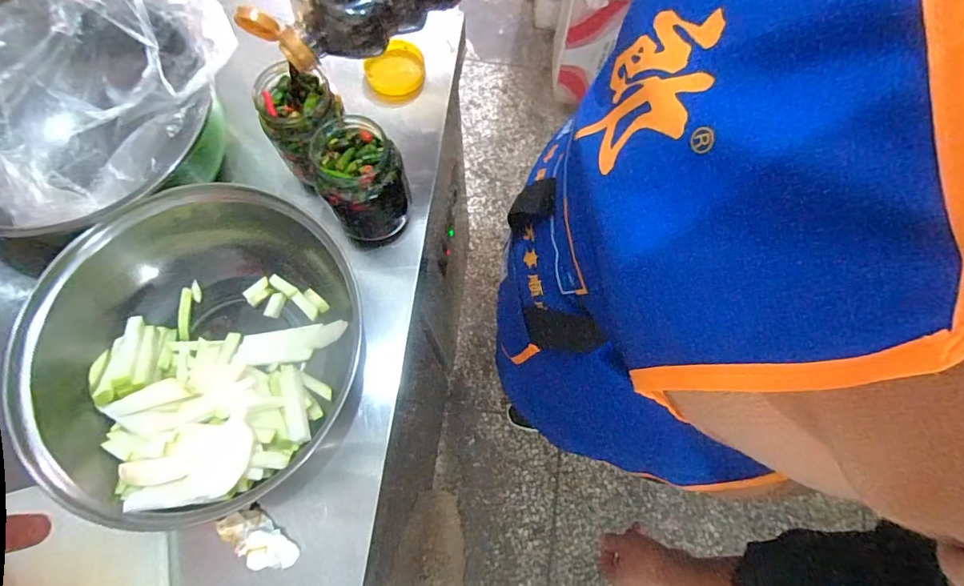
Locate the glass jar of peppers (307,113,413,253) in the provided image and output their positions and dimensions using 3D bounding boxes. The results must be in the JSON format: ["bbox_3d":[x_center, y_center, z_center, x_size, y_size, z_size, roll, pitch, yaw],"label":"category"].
[{"bbox_3d":[-0.110,-0.102,0.463,0.073,0.112,0.079,-1,73,2],"label":"glass jar of peppers"}]

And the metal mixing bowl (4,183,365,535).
[{"bbox_3d":[-0.245,0.043,0.411,0.254,0.098,0.254,-1,73,2],"label":"metal mixing bowl"}]

